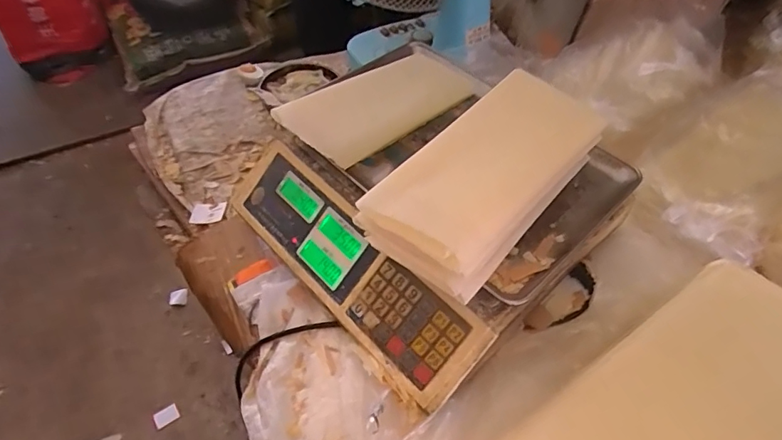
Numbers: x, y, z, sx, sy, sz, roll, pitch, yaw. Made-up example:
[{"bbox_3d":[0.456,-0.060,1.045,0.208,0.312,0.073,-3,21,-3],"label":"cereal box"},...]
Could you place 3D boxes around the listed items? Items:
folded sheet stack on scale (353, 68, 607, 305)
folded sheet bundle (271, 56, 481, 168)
[{"bbox_3d":[0.092,-0.045,0.443,0.113,0.054,0.241,34,57,24],"label":"folded sheet stack on scale"},{"bbox_3d":[-0.011,-0.134,0.533,0.218,0.024,0.098,-35,71,-31],"label":"folded sheet bundle"}]

